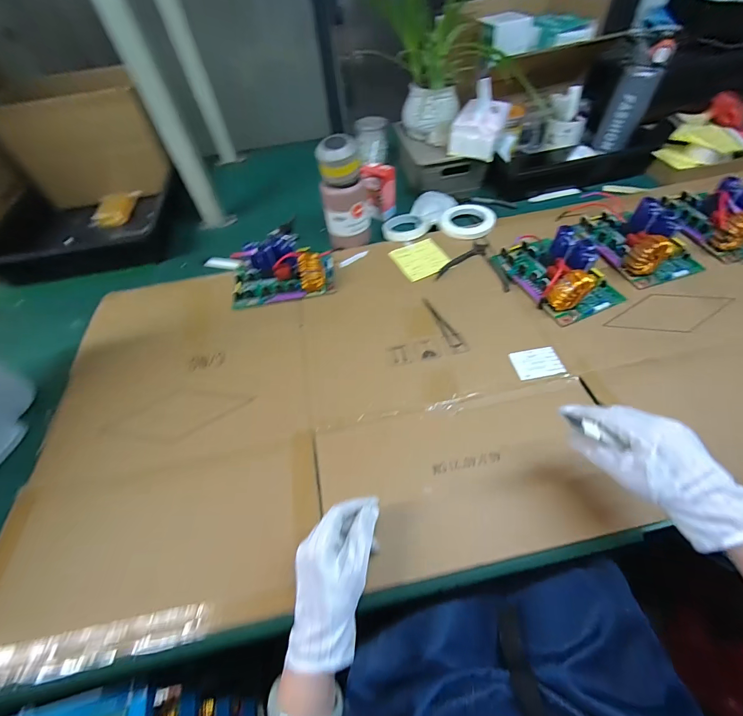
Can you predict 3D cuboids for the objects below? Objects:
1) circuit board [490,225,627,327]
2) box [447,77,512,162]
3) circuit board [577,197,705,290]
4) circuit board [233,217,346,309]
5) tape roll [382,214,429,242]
[{"bbox_3d":[0.331,-0.160,0.618,0.138,0.064,0.192,-21,56,-10],"label":"circuit board"},{"bbox_3d":[0.235,-0.514,0.764,0.099,0.106,0.118,18,58,18],"label":"box"},{"bbox_3d":[0.499,-0.226,0.650,0.133,0.059,0.191,-16,56,-7],"label":"circuit board"},{"bbox_3d":[-0.172,-0.176,0.681,0.193,0.057,0.124,-8,55,-1],"label":"circuit board"},{"bbox_3d":[0.072,-0.291,0.780,0.096,0.015,0.096,-2,55,3],"label":"tape roll"}]

